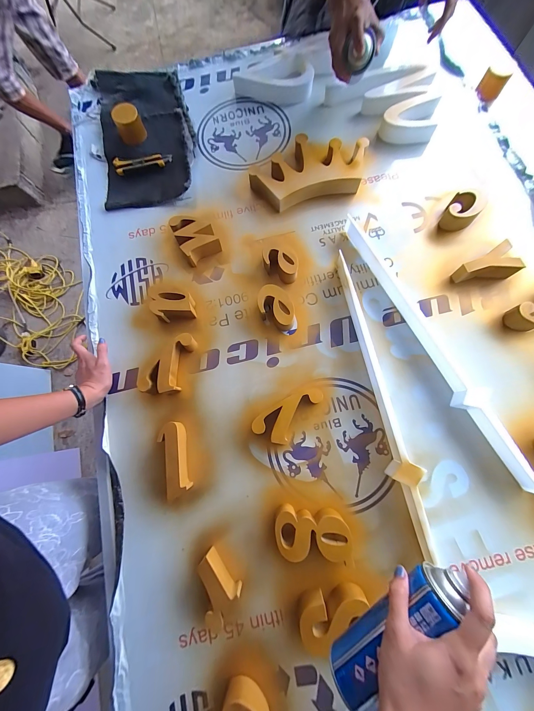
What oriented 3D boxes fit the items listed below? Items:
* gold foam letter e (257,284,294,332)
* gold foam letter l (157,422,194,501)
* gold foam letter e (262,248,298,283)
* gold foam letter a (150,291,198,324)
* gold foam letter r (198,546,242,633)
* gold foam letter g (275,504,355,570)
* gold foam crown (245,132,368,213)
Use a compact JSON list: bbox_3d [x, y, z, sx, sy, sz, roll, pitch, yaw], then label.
[{"bbox_3d":[0.018,-0.096,0.537,0.065,0.046,0.093,-21,76,-2],"label":"gold foam letter e"},{"bbox_3d":[-0.164,0.187,0.476,0.039,0.047,0.129,-13,76,0],"label":"gold foam letter l"},{"bbox_3d":[0.027,-0.197,0.563,0.069,0.044,0.076,-9,76,1],"label":"gold foam letter e"},{"bbox_3d":[-0.199,-0.108,0.553,0.088,0.046,0.066,-8,76,1],"label":"gold foam letter a"},{"bbox_3d":[-0.086,0.376,0.426,0.092,0.044,0.063,44,82,12],"label":"gold foam letter r"},{"bbox_3d":[0.078,0.298,0.437,0.129,0.044,0.074,8,77,3],"label":"gold foam letter g"},{"bbox_3d":[0.100,-0.431,0.615,0.283,0.047,0.156,-12,77,-1],"label":"gold foam crown"}]

